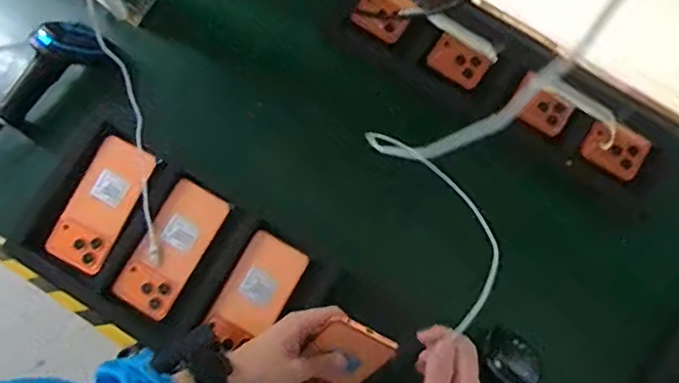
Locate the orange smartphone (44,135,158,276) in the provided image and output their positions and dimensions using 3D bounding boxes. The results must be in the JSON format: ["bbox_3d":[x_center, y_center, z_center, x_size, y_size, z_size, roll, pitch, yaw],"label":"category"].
[{"bbox_3d":[-0.300,0.016,0.728,0.076,0.014,0.164,27,85,0],"label":"orange smartphone"}]

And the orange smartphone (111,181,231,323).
[{"bbox_3d":[-0.208,0.071,0.718,0.074,0.013,0.166,30,82,6],"label":"orange smartphone"}]

